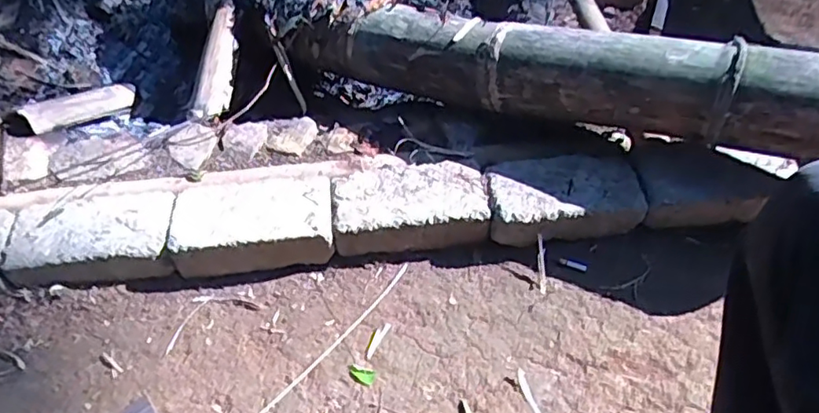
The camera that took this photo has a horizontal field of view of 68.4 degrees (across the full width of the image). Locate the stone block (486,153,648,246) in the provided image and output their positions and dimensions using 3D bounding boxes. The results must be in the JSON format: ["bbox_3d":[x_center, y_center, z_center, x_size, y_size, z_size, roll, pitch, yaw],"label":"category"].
[{"bbox_3d":[0.211,-0.008,0.841,0.205,0.081,0.117,-4,52,2],"label":"stone block"}]

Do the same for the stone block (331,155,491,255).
[{"bbox_3d":[-0.001,-0.004,0.850,0.206,0.079,0.139,-7,52,-1],"label":"stone block"}]

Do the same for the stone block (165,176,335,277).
[{"bbox_3d":[-0.209,0.024,0.830,0.209,0.077,0.122,-8,52,-1],"label":"stone block"}]

